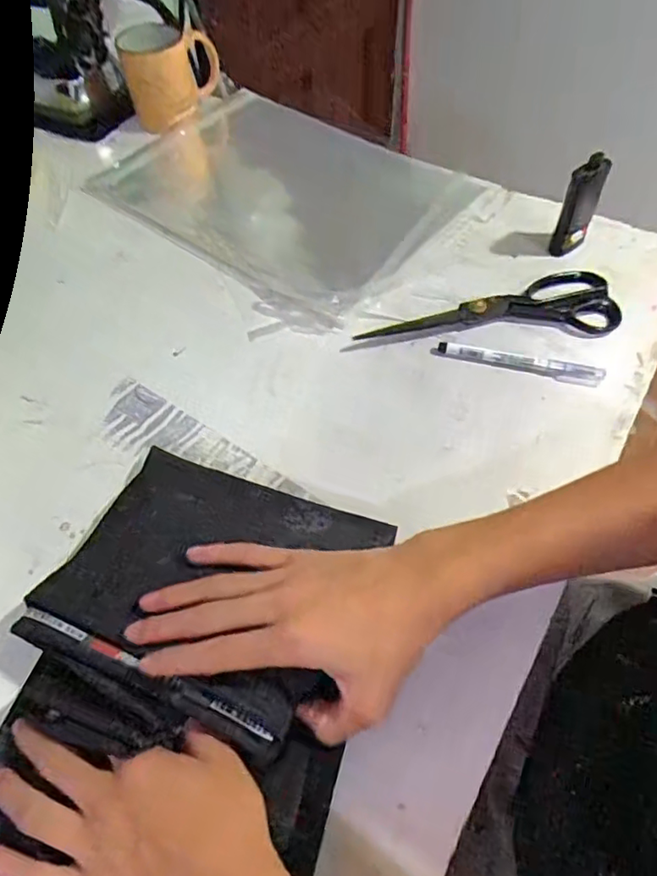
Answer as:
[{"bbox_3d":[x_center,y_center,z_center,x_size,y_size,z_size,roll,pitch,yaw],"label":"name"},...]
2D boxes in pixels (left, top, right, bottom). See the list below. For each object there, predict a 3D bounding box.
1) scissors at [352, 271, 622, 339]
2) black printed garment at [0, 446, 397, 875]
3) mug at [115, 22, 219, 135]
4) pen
[{"bbox_3d":[0.148,-0.123,0.541,0.231,0.015,0.077,-1,56,1],"label":"scissors"},{"bbox_3d":[-0.092,0.163,0.330,0.204,0.044,0.325,13,57,11],"label":"black printed garment"},{"bbox_3d":[-0.196,-0.453,0.740,0.114,0.093,0.099,-5,56,-1],"label":"mug"},{"bbox_3d":[0.166,-0.067,0.510,0.139,0.009,0.011,13,57,10],"label":"pen"}]

